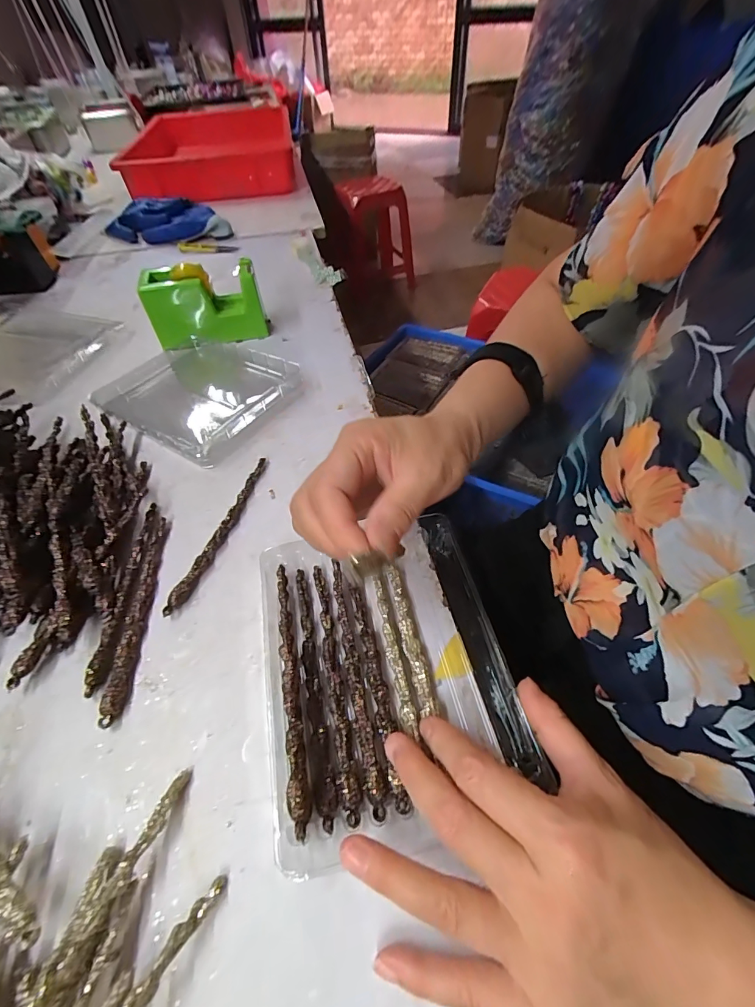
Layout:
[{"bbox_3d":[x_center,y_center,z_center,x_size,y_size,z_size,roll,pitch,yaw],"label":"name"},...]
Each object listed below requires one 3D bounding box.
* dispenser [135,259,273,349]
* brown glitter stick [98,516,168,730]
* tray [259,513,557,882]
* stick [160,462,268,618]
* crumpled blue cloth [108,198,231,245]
[{"bbox_3d":[-0.207,-0.242,0.503,0.132,0.079,0.049,-13,52,-8],"label":"dispenser"},{"bbox_3d":[-0.169,0.072,0.292,0.012,0.011,0.151,-6,52,-3],"label":"brown glitter stick"},{"bbox_3d":[0.003,0.092,0.258,0.147,0.031,0.181,-11,52,-7],"label":"tray"},{"bbox_3d":[-0.123,0.019,0.334,0.011,0.010,0.152,12,53,11],"label":"stick"},{"bbox_3d":[-0.373,-0.505,0.746,0.226,0.042,0.106,10,51,10],"label":"crumpled blue cloth"}]

